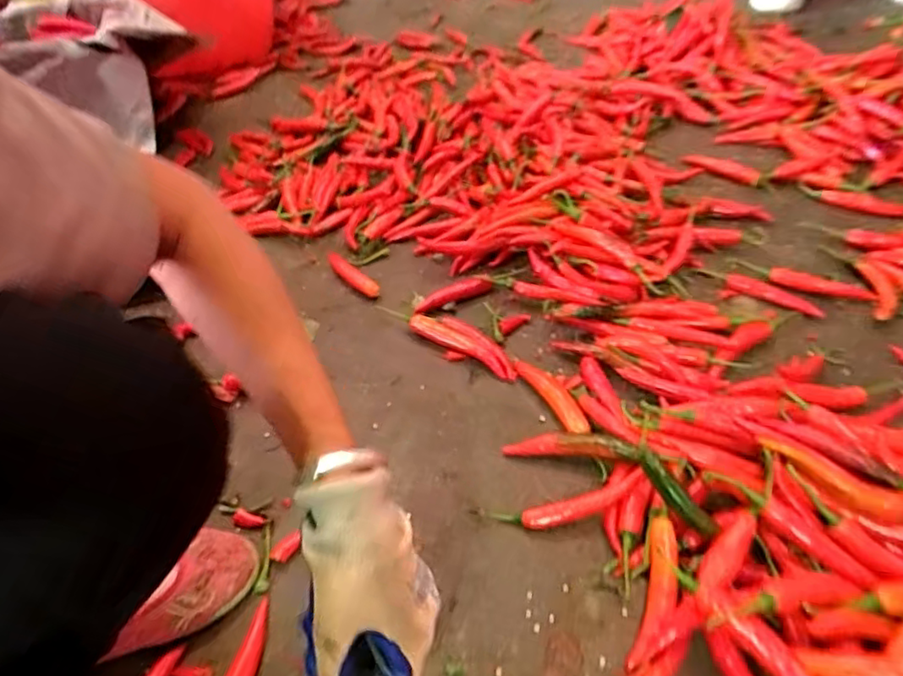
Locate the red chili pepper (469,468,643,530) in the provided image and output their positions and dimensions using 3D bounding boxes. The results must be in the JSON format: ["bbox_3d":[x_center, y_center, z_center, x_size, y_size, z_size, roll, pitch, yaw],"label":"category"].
[{"bbox_3d":[0.095,0.146,0.543,0.150,0.027,0.029,-9,44,-3],"label":"red chili pepper"}]

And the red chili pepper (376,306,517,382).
[{"bbox_3d":[-0.003,-0.006,0.720,0.196,0.018,0.040,25,52,28],"label":"red chili pepper"}]

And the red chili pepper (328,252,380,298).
[{"bbox_3d":[-0.128,-0.083,0.810,0.094,0.023,0.021,30,55,31],"label":"red chili pepper"}]

